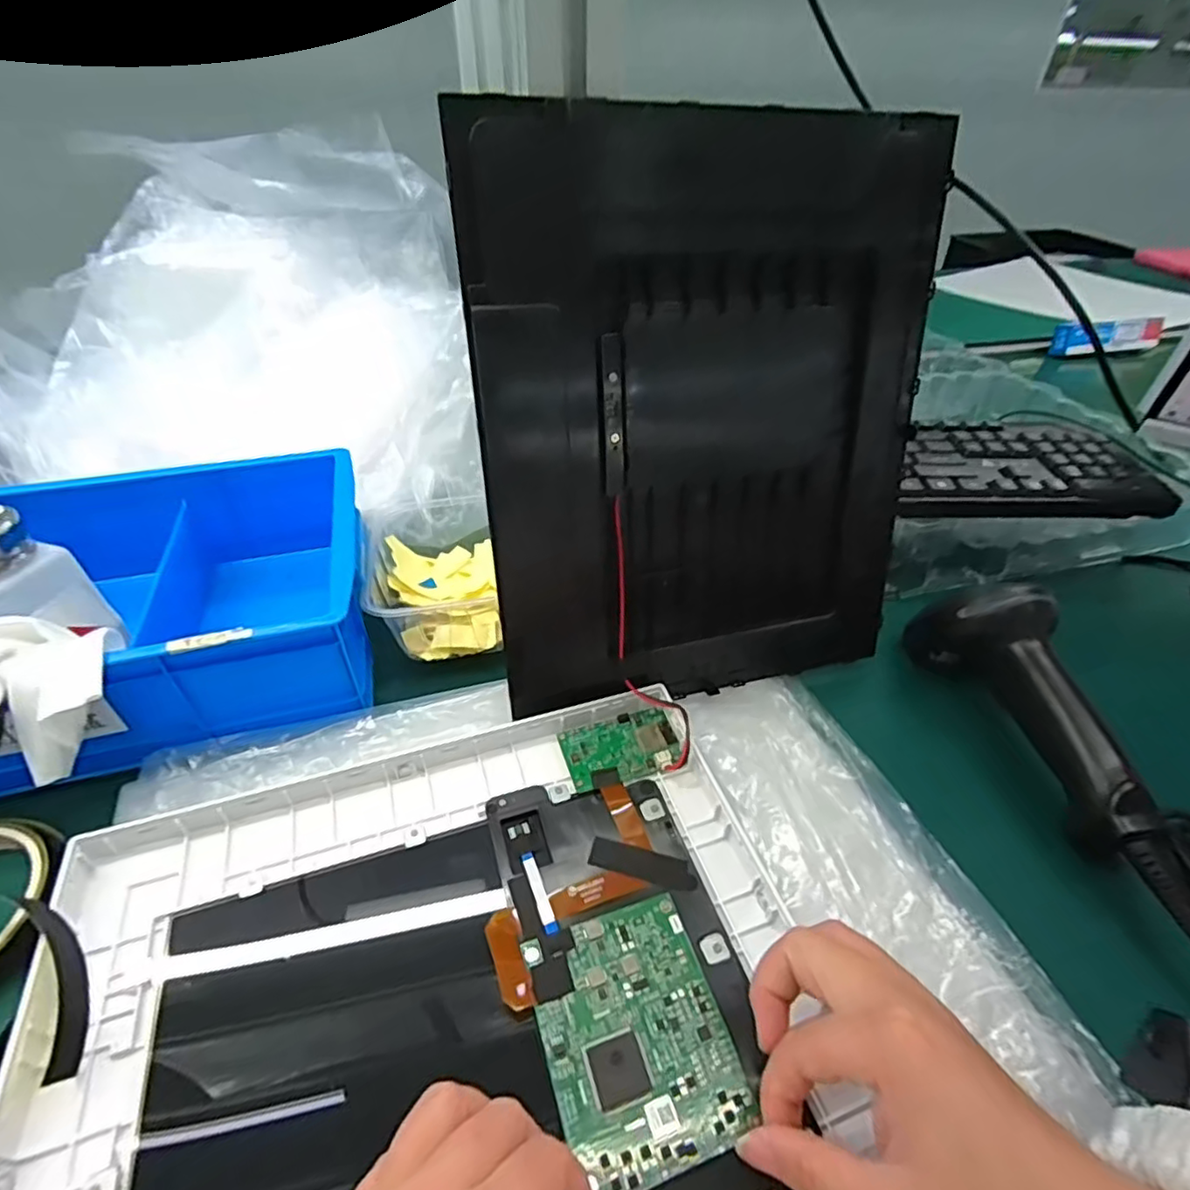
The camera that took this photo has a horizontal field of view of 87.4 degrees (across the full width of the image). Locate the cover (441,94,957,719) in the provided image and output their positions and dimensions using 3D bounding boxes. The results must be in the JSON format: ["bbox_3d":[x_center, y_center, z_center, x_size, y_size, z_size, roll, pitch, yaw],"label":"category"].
[{"bbox_3d":[0.064,-0.076,0.324,0.240,0.286,0.012,-11,26,-16],"label":"cover"}]

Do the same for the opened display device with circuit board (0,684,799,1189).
[{"bbox_3d":[-0.063,0.171,0.250,0.298,0.022,0.250,-10,45,-14],"label":"opened display device with circuit board"}]

